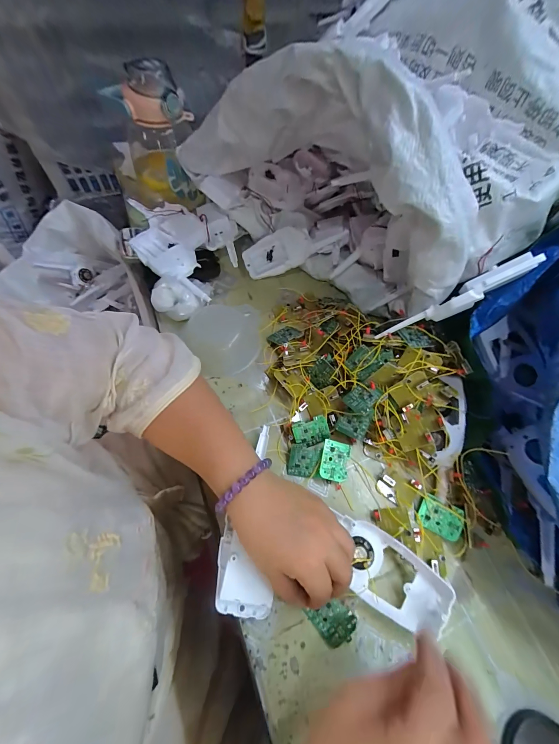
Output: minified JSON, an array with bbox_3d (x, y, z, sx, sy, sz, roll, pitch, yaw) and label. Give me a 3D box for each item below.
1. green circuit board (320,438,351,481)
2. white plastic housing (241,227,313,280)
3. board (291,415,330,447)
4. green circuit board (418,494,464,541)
[{"bbox_3d":[0.063,0.101,0.322,0.033,0.004,0.042,19,70,-9],"label":"green circuit board"},{"bbox_3d":[-0.003,-0.189,0.457,0.106,0.020,0.063,-22,86,7],"label":"white plastic housing"},{"bbox_3d":[0.037,0.070,0.337,0.042,0.006,0.030,-14,102,-8],"label":"board"},{"bbox_3d":[0.173,0.157,0.305,0.043,0.004,0.034,21,81,21],"label":"green circuit board"}]

